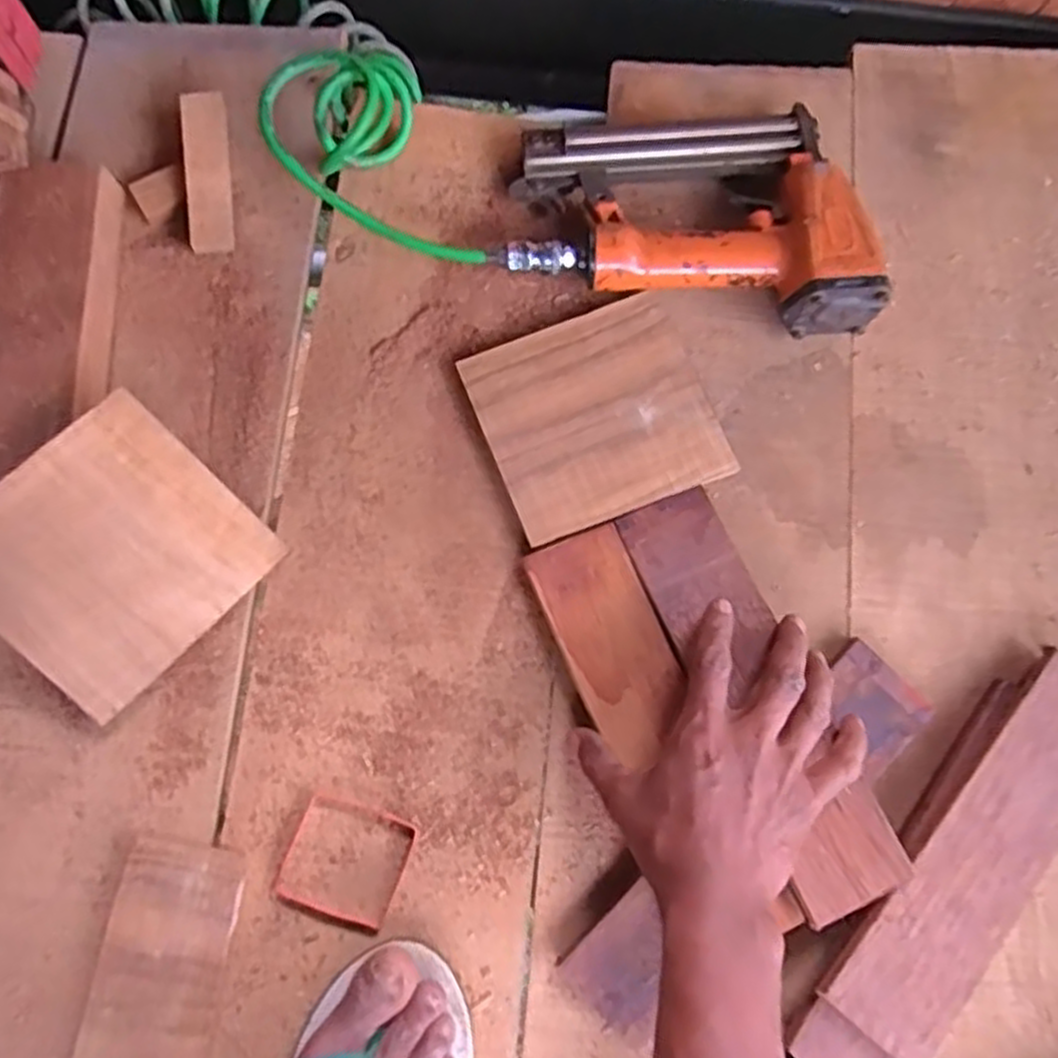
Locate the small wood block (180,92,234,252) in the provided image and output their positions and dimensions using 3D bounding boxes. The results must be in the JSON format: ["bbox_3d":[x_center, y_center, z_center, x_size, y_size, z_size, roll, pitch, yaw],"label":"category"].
[{"bbox_3d":[-0.226,-0.252,0.555,0.030,0.023,0.111,-3,91,-1],"label":"small wood block"}]

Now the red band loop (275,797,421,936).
[{"bbox_3d":[-0.113,0.205,0.489,0.071,0.006,0.069,20,78,3],"label":"red band loop"}]

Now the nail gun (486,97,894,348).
[{"bbox_3d":[0.118,-0.232,0.559,0.260,0.054,0.155,10,78,1],"label":"nail gun"}]

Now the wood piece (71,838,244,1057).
[{"bbox_3d":[-0.218,0.270,0.462,0.076,0.013,0.161,7,78,1],"label":"wood piece"}]

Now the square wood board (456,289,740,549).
[{"bbox_3d":[0.045,-0.077,0.536,0.148,0.009,0.140,-21,79,-5],"label":"square wood board"}]

